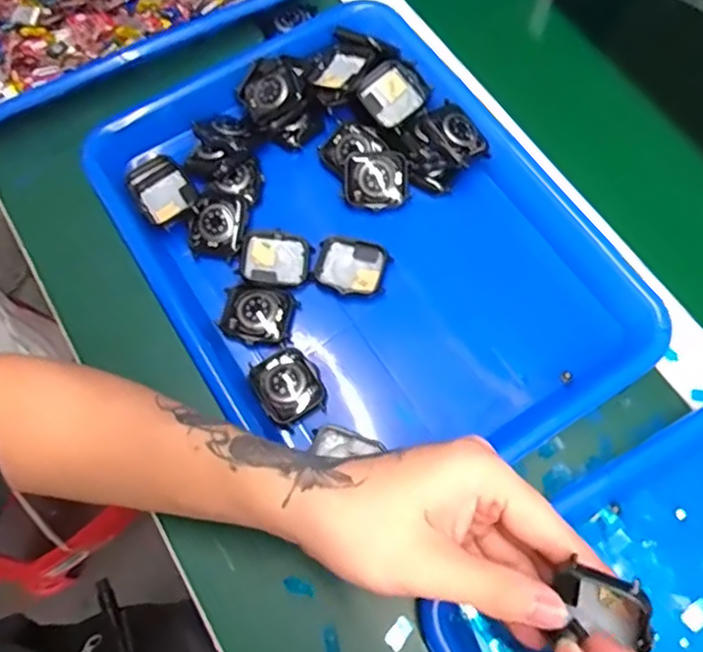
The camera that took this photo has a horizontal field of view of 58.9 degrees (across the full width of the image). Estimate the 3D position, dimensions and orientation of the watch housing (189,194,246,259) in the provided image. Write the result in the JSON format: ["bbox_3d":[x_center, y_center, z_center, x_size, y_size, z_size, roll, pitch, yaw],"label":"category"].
[{"bbox_3d":[-0.088,-0.067,0.410,0.034,0.014,0.040,3,69,4],"label":"watch housing"}]

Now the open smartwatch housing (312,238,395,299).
[{"bbox_3d":[0.000,-0.038,0.405,0.047,0.009,0.036,12,70,7],"label":"open smartwatch housing"}]

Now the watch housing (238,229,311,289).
[{"bbox_3d":[-0.050,-0.044,0.406,0.045,0.011,0.038,1,69,3],"label":"watch housing"}]

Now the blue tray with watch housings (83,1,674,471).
[{"bbox_3d":[0.005,-0.054,0.398,0.251,0.038,0.326,-32,71,-9],"label":"blue tray with watch housings"}]

